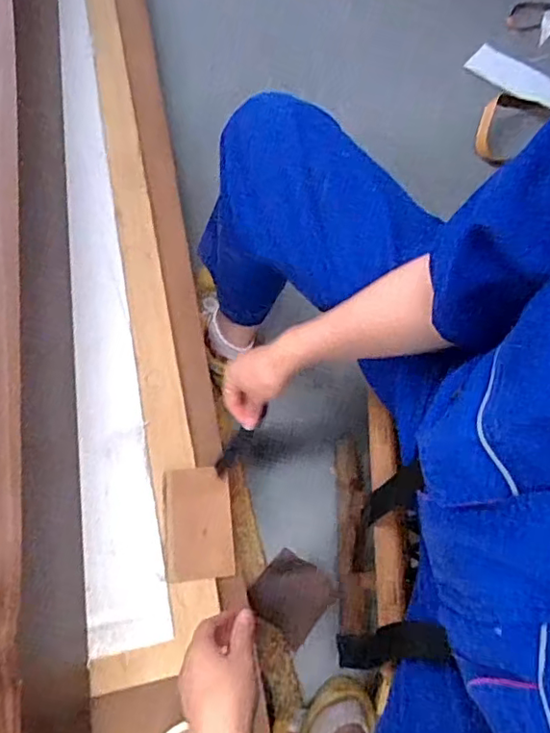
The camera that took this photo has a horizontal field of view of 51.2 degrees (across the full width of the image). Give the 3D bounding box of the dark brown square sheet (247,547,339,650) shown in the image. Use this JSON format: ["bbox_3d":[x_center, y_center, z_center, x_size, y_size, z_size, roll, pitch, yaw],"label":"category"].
[{"bbox_3d":[0.026,0.334,0.842,0.104,0.009,0.105,39,74,15],"label":"dark brown square sheet"}]

